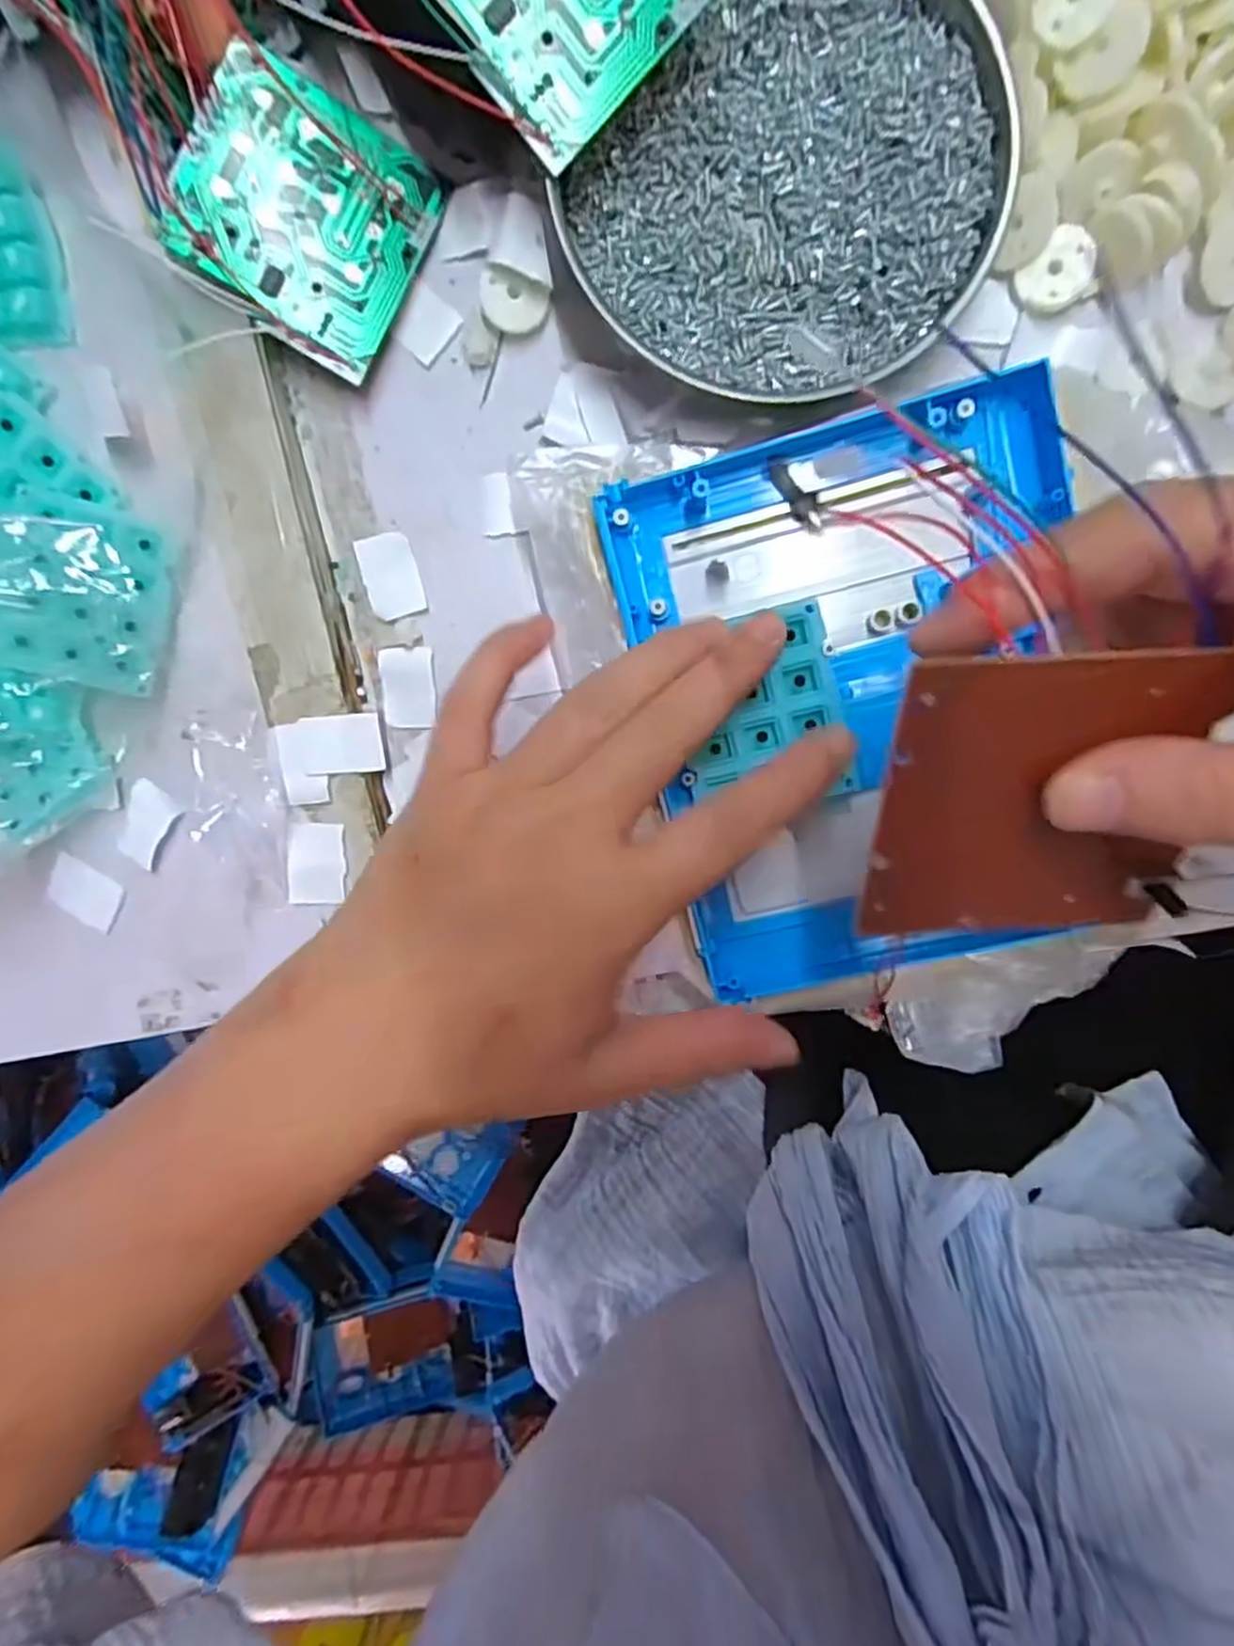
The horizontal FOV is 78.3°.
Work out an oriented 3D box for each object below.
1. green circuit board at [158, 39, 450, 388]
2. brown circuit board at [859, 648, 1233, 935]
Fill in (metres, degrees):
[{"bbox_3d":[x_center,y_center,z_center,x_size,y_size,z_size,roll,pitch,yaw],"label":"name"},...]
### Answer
[{"bbox_3d":[-0.101,-0.194,0.244,0.070,0.004,0.071,25,91,-17],"label":"green circuit board"},{"bbox_3d":[0.091,-0.002,0.167,0.065,0.006,0.071,-3,126,-1],"label":"brown circuit board"}]

